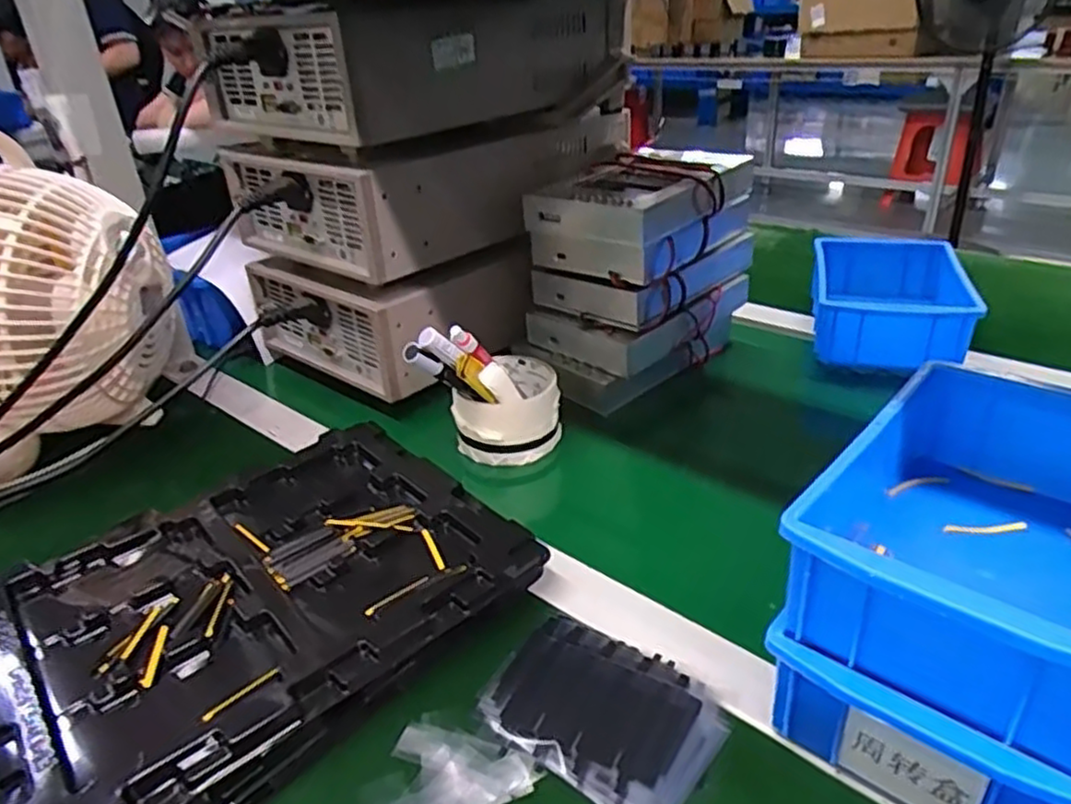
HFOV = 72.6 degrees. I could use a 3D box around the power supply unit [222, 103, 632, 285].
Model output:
[{"bbox_3d":[-0.088,-0.213,0.696,0.188,0.089,0.344,22,38,38],"label":"power supply unit"}]

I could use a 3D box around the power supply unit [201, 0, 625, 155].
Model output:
[{"bbox_3d":[-0.093,-0.302,0.648,0.205,0.096,0.321,18,36,35],"label":"power supply unit"}]

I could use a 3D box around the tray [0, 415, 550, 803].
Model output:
[{"bbox_3d":[-0.155,0.111,0.417,0.267,0.035,0.201,-28,37,-36],"label":"tray"}]

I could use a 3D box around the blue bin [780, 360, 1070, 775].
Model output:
[{"bbox_3d":[0.211,0.055,0.334,0.130,0.062,0.200,18,36,34],"label":"blue bin"}]

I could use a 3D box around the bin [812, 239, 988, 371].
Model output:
[{"bbox_3d":[0.342,-0.103,0.718,0.125,0.059,0.193,5,30,17],"label":"bin"}]

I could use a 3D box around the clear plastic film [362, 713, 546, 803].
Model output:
[{"bbox_3d":[-0.048,0.182,0.328,0.064,0.006,0.083,17,35,33],"label":"clear plastic film"}]

